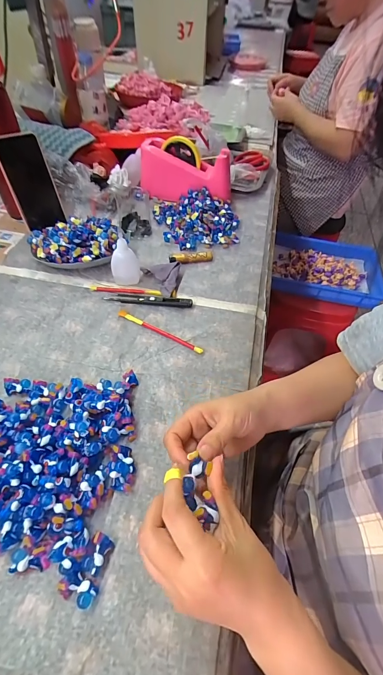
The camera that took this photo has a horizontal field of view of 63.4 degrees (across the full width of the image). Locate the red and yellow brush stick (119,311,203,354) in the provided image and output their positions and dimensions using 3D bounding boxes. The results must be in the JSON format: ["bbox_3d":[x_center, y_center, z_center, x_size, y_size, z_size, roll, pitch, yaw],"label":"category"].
[{"bbox_3d":[-0.048,-0.009,0.460,0.145,0.007,0.009,25,55,17],"label":"red and yellow brush stick"}]

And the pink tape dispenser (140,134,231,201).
[{"bbox_3d":[-0.020,-0.366,0.665,0.205,0.104,0.060,15,52,10],"label":"pink tape dispenser"}]

